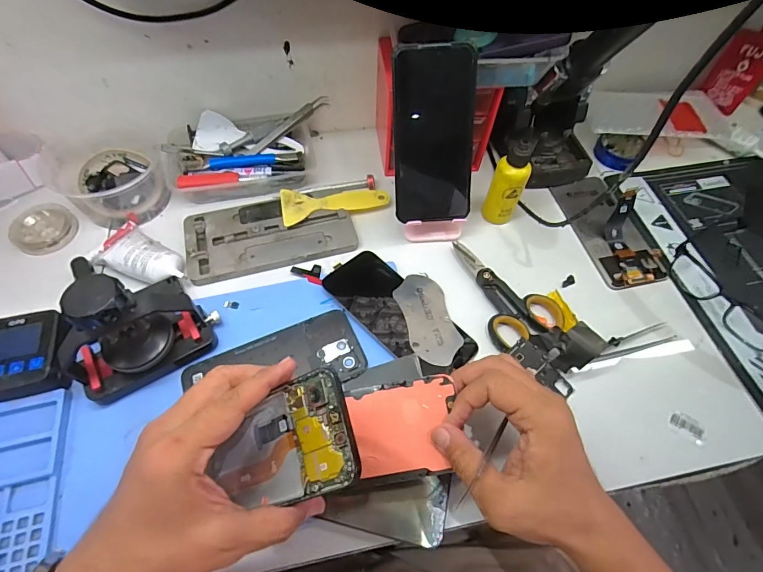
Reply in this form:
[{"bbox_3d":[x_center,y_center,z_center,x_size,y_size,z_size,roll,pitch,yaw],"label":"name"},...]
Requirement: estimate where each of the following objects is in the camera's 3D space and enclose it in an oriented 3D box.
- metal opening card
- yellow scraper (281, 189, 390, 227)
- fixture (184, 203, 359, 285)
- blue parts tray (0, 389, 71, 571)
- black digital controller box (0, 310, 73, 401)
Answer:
[{"bbox_3d":[0.046,0.031,0.410,0.050,0.004,0.100,-9,57,-18],"label":"metal opening card"},{"bbox_3d":[-0.052,-0.095,0.478,0.122,0.010,0.049,-9,59,-8],"label":"yellow scraper"},{"bbox_3d":[-0.121,-0.056,0.454,0.179,0.009,0.086,-11,59,-9],"label":"fixture"},{"bbox_3d":[-0.283,0.159,0.312,0.070,0.017,0.146,-11,59,-9],"label":"blue parts tray"},{"bbox_3d":[-0.309,0.061,0.355,0.075,0.026,0.072,-6,59,-6],"label":"black digital controller box"}]

